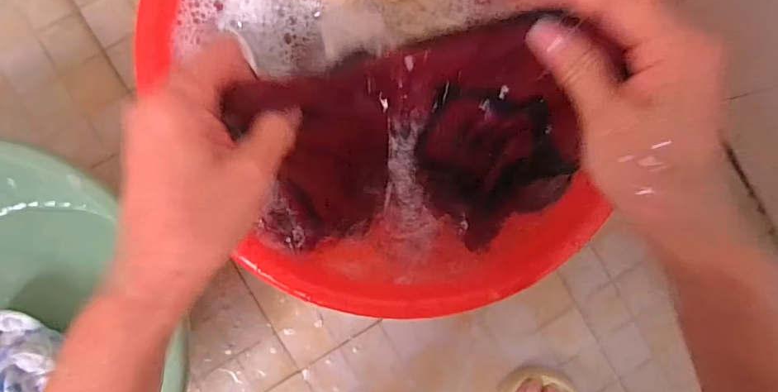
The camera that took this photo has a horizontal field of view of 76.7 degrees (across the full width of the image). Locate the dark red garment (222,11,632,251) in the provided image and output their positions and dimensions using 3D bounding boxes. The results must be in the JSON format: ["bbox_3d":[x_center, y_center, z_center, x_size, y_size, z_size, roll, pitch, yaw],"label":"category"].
[{"bbox_3d":[0.009,-0.025,0.327,0.218,0.229,0.050,-5,60,-2],"label":"dark red garment"}]

